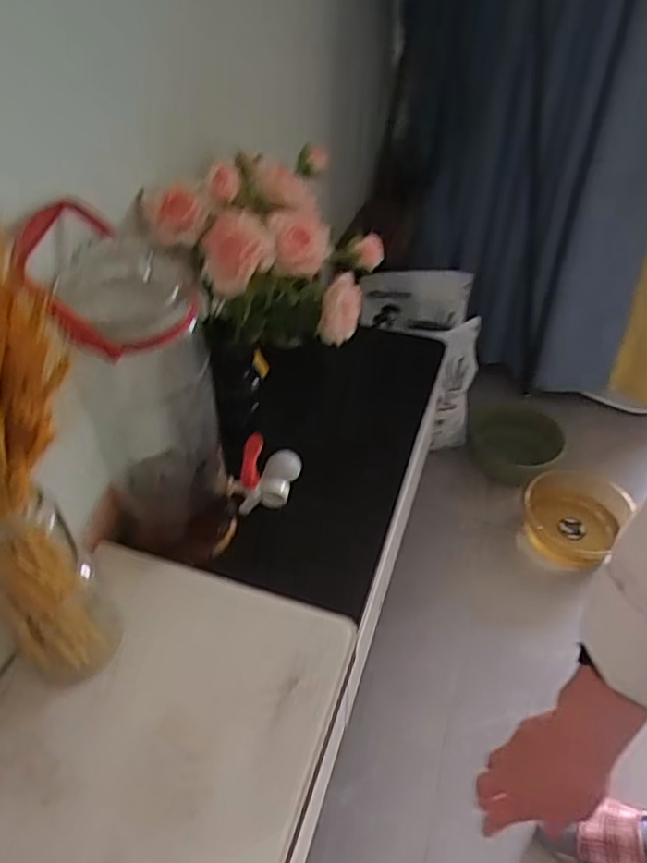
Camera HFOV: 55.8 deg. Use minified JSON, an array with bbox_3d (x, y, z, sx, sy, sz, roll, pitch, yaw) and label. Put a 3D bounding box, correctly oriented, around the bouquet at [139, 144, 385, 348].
[{"bbox_3d":[-0.078,-0.209,0.736,0.242,0.203,0.192,-20,48,-20],"label":"bouquet"}]

